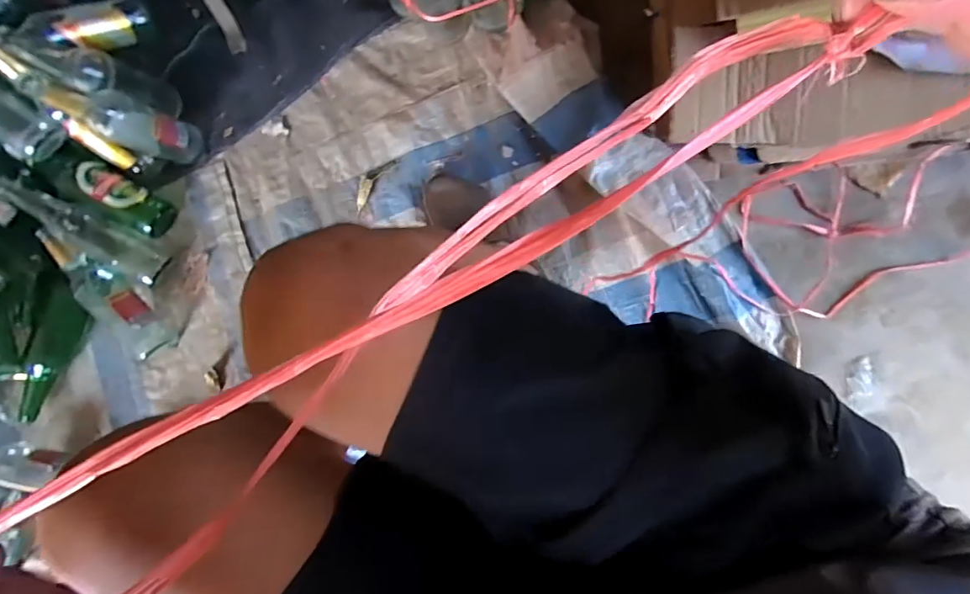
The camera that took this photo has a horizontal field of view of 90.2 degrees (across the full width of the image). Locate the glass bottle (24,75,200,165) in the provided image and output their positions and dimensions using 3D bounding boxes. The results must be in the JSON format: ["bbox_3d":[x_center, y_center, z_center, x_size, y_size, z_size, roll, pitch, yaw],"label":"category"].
[{"bbox_3d":[-0.547,-0.266,0.736,0.062,0.248,0.071,21,94,9],"label":"glass bottle"}]

